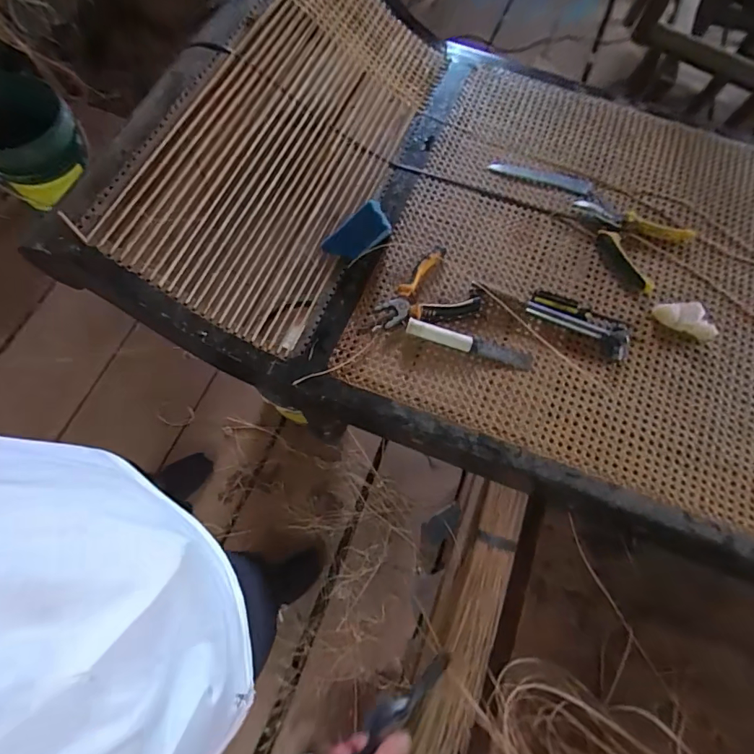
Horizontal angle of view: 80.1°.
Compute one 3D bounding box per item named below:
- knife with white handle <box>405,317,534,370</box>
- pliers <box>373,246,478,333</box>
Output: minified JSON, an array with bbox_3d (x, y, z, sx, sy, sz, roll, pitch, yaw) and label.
[{"bbox_3d":[0.134,-0.050,0.641,0.184,0.027,0.028,15,71,4],"label":"knife with white handle"},{"bbox_3d":[0.065,-0.135,0.674,0.157,0.026,0.111,-11,71,-6],"label":"pliers"}]

